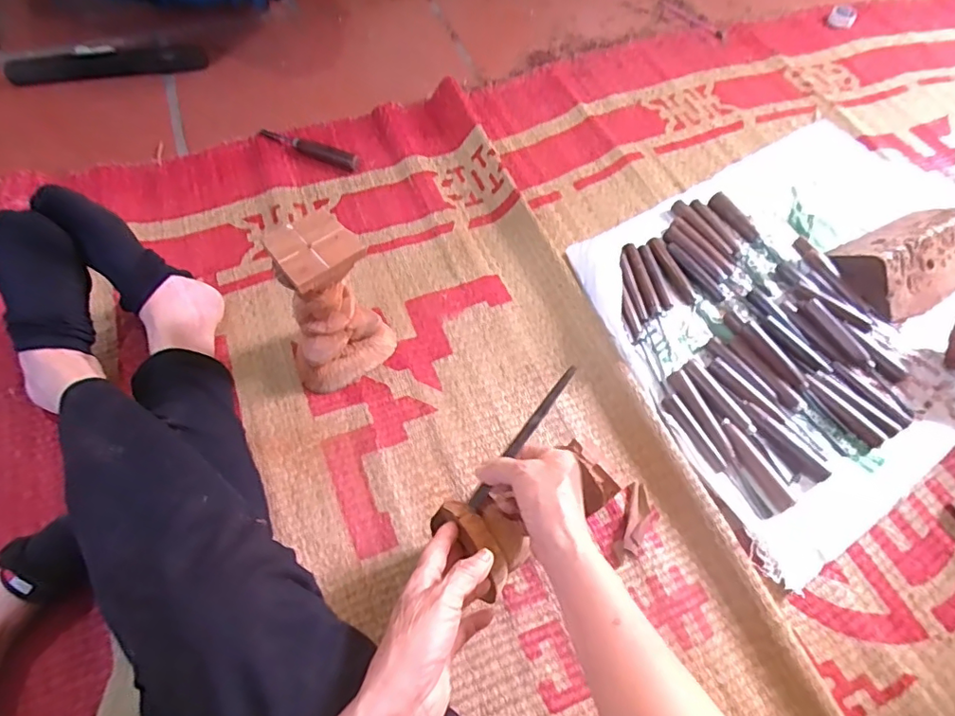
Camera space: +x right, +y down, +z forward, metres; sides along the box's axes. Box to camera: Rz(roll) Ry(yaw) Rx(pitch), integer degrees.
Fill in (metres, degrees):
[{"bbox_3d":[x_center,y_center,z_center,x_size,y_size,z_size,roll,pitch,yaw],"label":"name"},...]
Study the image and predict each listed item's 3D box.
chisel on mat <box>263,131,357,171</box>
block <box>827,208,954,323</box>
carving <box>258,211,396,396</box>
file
[{"bbox_3d":[-0.259,-0.325,0.843,0.157,0.023,0.021,21,63,9],"label":"chisel on mat"},{"bbox_3d":[0.611,-0.143,0.752,0.215,0.068,0.126,-23,65,-14],"label":"block"},{"bbox_3d":[-0.167,-0.058,0.608,0.119,0.177,0.108,-24,65,-15],"label":"carving"},{"bbox_3d":[0.044,0.071,0.499,0.011,0.009,0.161,35,76,15],"label":"file"}]

